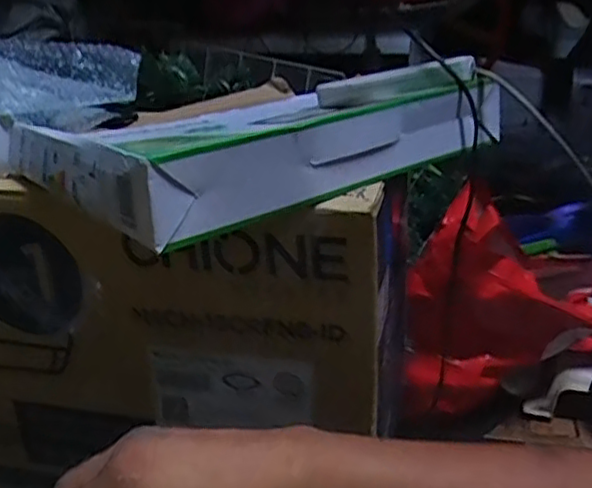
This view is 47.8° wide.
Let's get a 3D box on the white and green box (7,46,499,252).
[{"bbox_3d":[-0.026,-0.105,0.587,0.363,0.063,0.242,-23,32,-38],"label":"white and green box"}]

